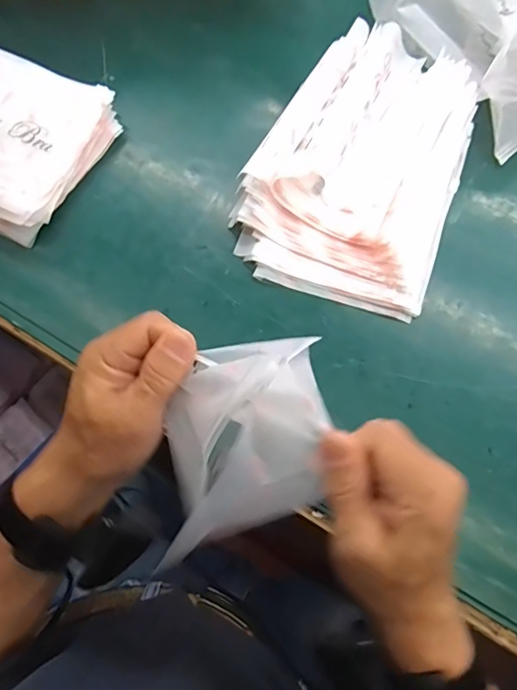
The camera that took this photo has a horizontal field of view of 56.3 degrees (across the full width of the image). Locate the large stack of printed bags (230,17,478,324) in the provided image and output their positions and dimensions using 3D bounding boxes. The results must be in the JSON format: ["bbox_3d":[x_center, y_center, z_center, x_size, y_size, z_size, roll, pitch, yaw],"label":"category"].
[{"bbox_3d":[0.094,-0.173,0.444,0.186,0.050,0.263,20,74,8],"label":"large stack of printed bags"}]

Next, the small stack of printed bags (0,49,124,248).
[{"bbox_3d":[-0.256,-0.202,0.477,0.192,0.034,0.167,24,74,9],"label":"small stack of printed bags"}]

